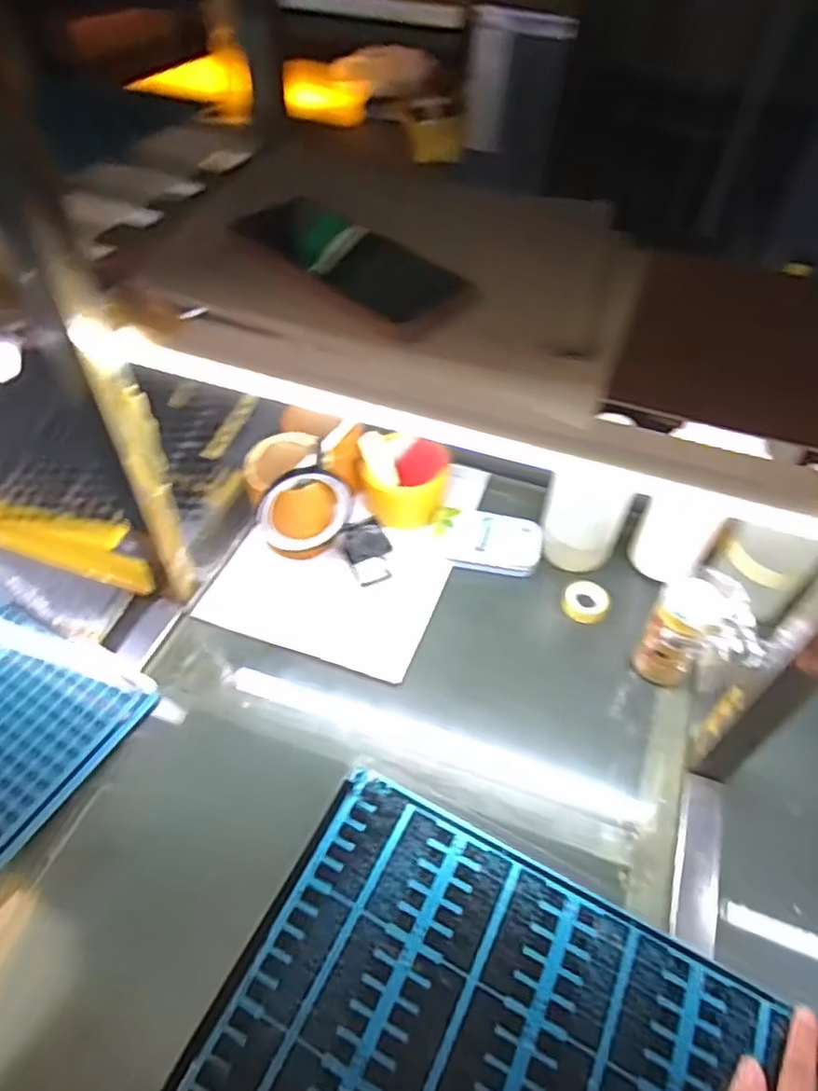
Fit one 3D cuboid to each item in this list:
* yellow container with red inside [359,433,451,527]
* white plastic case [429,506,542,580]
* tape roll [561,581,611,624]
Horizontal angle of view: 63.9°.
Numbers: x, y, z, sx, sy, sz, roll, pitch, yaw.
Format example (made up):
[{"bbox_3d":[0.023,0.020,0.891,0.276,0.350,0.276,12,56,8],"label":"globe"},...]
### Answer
[{"bbox_3d":[-0.004,-0.071,0.691,0.094,0.057,0.088,1,50,-2],"label":"yellow container with red inside"},{"bbox_3d":[0.080,-0.005,0.674,0.108,0.018,0.066,13,51,8],"label":"white plastic case"},{"bbox_3d":[0.173,0.056,0.643,0.045,0.019,0.037,17,51,11],"label":"tape roll"}]

